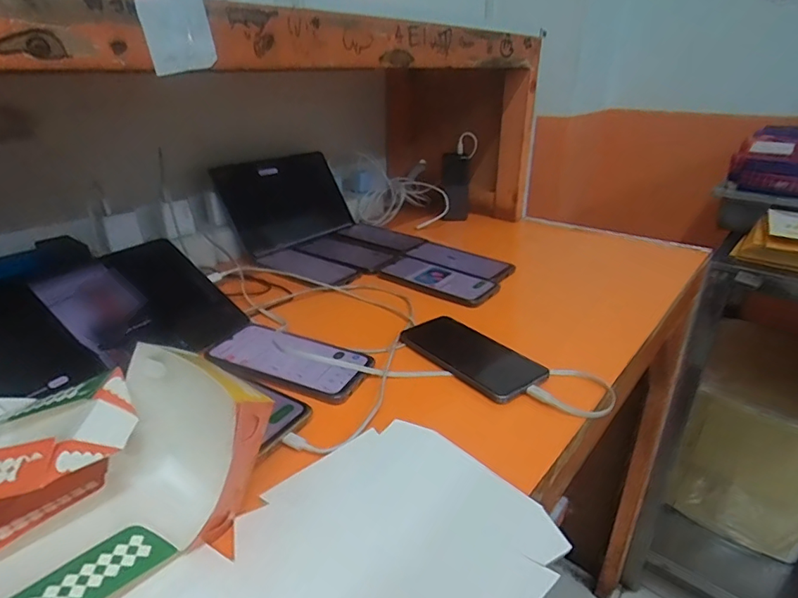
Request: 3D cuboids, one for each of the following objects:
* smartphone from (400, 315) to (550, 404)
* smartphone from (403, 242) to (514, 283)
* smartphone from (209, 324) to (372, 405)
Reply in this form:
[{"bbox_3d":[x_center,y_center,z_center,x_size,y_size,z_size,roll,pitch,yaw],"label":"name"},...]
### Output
[{"bbox_3d":[0.079,0.060,0.534,0.077,0.014,0.159,-18,31,-35],"label":"smartphone"},{"bbox_3d":[0.096,-0.066,0.799,0.172,0.011,0.075,17,30,32],"label":"smartphone"},{"bbox_3d":[-0.117,0.063,0.520,0.168,0.017,0.088,11,27,22],"label":"smartphone"}]

